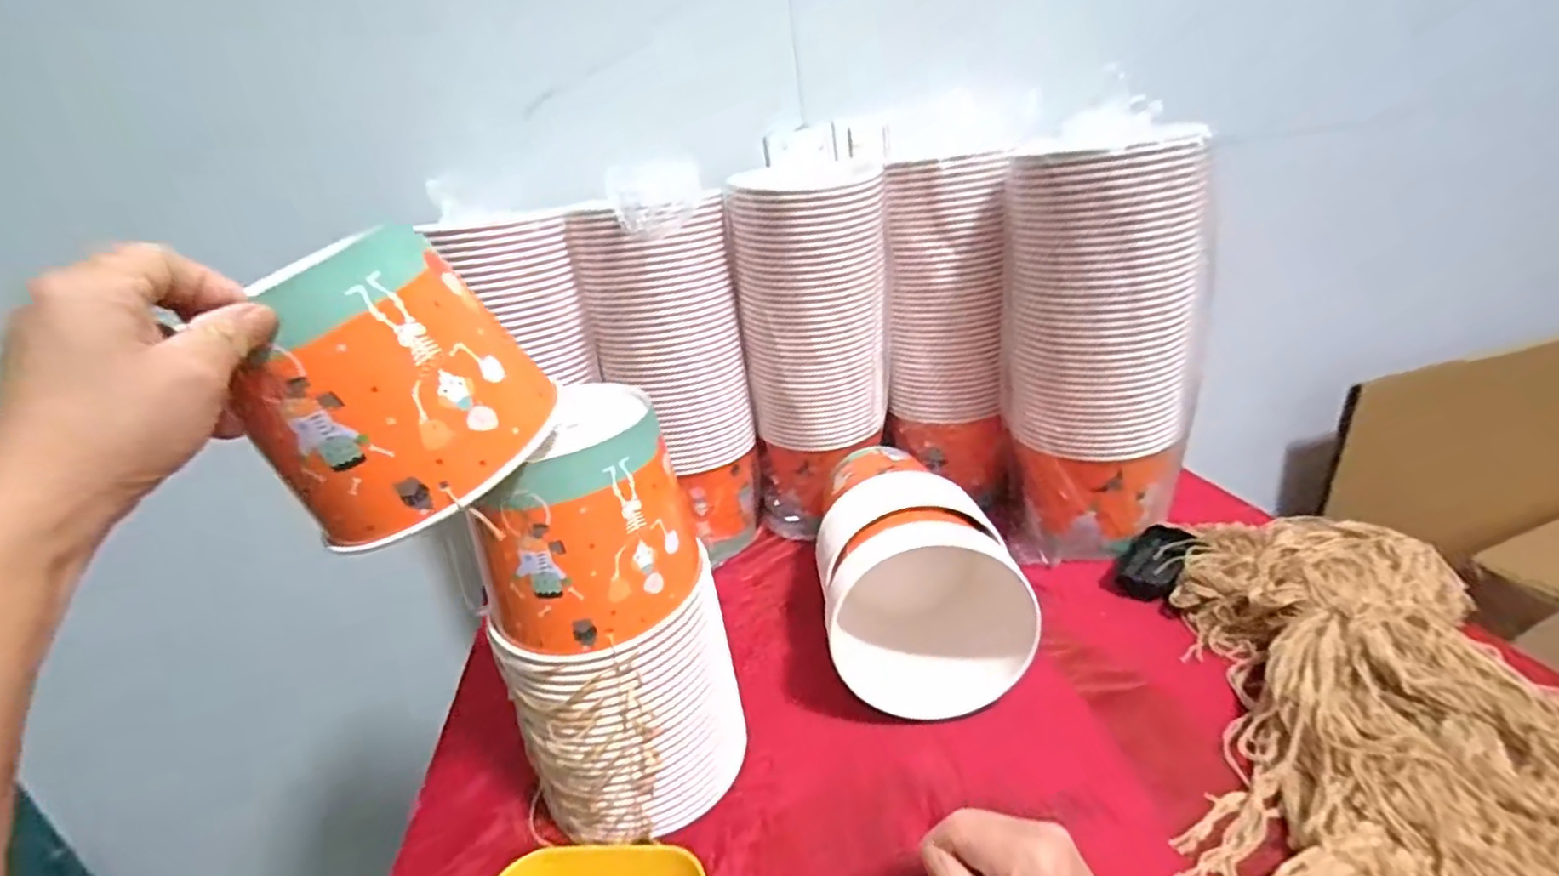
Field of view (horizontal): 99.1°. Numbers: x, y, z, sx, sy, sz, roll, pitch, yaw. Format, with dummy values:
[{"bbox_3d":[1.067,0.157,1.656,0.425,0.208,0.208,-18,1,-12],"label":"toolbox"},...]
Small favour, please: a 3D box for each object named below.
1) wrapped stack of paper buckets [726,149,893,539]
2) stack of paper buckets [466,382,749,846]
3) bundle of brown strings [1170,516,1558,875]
[{"bbox_3d":[0.050,-0.114,0.824,0.175,0.394,0.183,-7,23,2],"label":"wrapped stack of paper buckets"},{"bbox_3d":[-0.119,0.138,0.492,0.121,0.312,0.143,0,24,18],"label":"stack of paper buckets"},{"bbox_3d":[0.439,0.185,0.497,0.249,0.078,0.393,5,26,28],"label":"bundle of brown strings"}]

